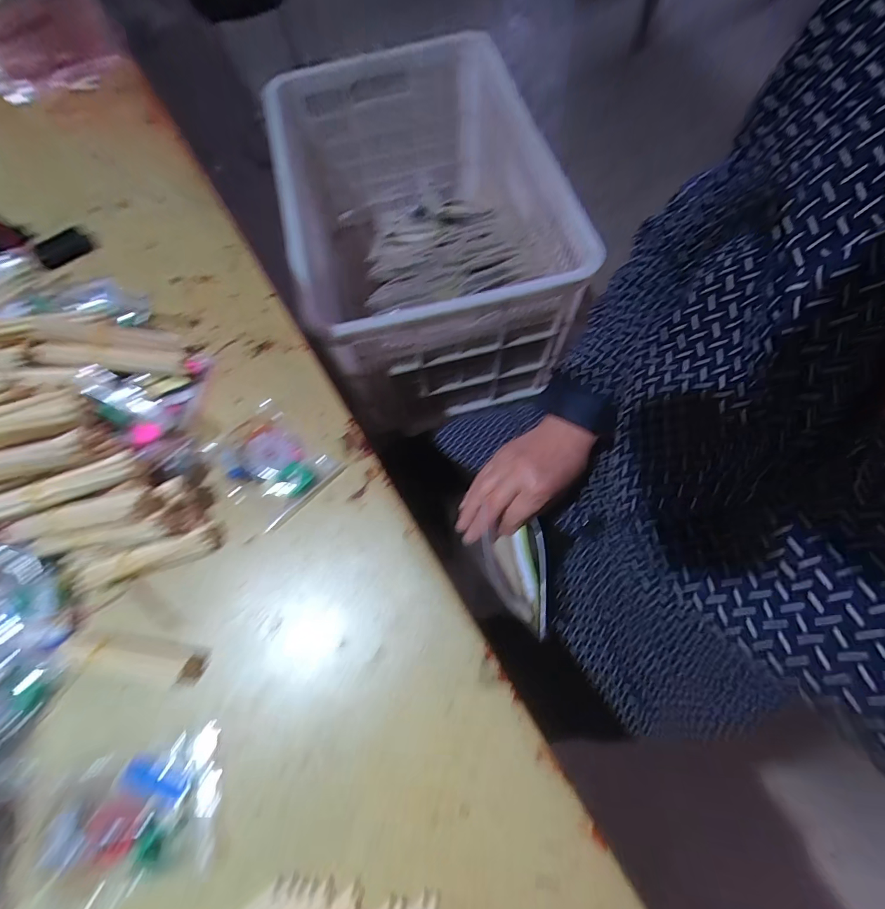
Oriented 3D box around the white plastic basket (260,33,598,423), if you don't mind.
[{"bbox_3d":[-0.050,-0.431,0.820,0.452,0.355,0.662,-12,70,-1],"label":"white plastic basket"}]

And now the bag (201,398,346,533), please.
[{"bbox_3d":[-0.154,0.005,0.351,0.106,0.014,0.080,41,77,15],"label":"bag"}]

